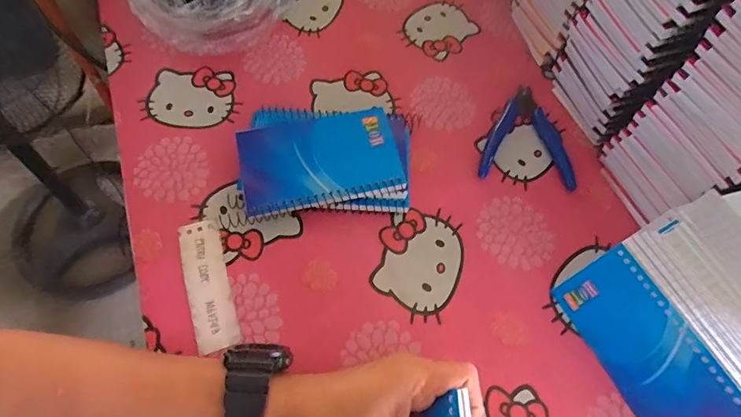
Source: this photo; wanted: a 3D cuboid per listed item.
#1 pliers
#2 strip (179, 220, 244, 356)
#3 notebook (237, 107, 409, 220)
[{"bbox_3d":[0.150,-0.071,0.434,0.086,0.007,0.109,10,62,1],"label":"pliers"},{"bbox_3d":[-0.126,0.058,0.354,0.031,0.005,0.104,-14,66,-17],"label":"strip"},{"bbox_3d":[-0.044,-0.041,0.386,0.132,0.015,0.084,-12,67,-2],"label":"notebook"}]

